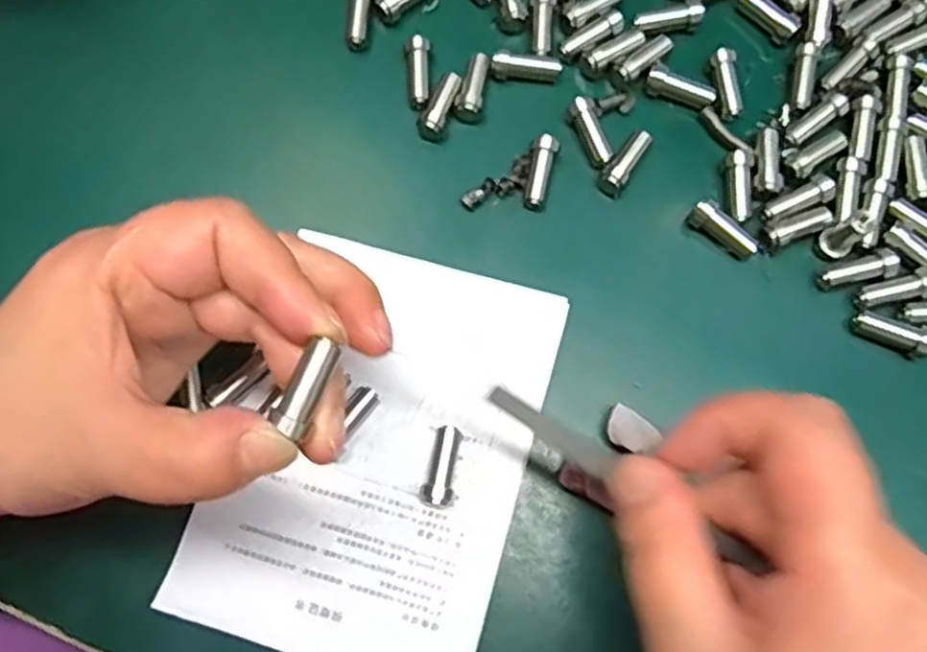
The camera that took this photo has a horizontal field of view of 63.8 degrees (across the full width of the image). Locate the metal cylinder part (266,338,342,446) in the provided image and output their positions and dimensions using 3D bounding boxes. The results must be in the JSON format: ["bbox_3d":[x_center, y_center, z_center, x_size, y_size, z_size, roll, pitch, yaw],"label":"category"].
[{"bbox_3d":[-0.039,0.015,0.182,0.008,0.007,0.022,25,81,6],"label":"metal cylinder part"}]

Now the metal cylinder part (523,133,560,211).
[{"bbox_3d":[0.029,-0.058,0.282,0.009,0.010,0.028,12,90,3],"label":"metal cylinder part"}]

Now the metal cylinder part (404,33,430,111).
[{"bbox_3d":[-0.017,-0.099,0.291,0.009,0.009,0.028,-4,76,-1],"label":"metal cylinder part"}]

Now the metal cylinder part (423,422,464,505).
[{"bbox_3d":[-0.006,0.047,0.253,0.009,0.010,0.026,14,76,4],"label":"metal cylinder part"}]

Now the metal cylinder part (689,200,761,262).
[{"bbox_3d":[0.096,-0.035,0.275,0.027,0.011,0.009,33,78,8],"label":"metal cylinder part"}]

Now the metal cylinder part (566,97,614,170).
[{"bbox_3d":[0.050,-0.073,0.285,0.011,0.011,0.027,-17,76,-4],"label":"metal cylinder part"}]

